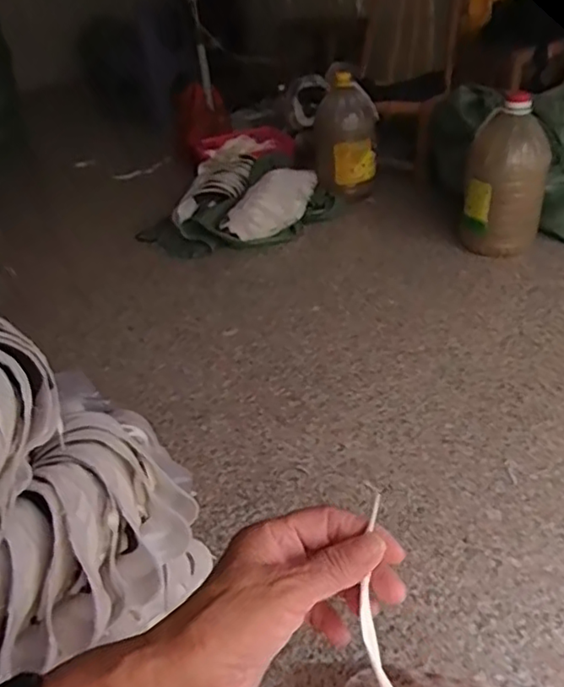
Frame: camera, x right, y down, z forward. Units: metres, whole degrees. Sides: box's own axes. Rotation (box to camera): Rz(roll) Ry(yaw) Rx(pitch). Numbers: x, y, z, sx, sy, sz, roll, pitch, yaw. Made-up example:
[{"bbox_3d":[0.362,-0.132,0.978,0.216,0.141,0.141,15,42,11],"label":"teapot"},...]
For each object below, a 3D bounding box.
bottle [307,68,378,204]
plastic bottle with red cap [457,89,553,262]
[{"bbox_3d":[0.186,-0.623,1.837,0.196,0.322,0.217,-4,37,1],"label":"bottle"},{"bbox_3d":[0.582,-0.437,1.565,0.193,0.344,0.210,12,39,22],"label":"plastic bottle with red cap"}]

